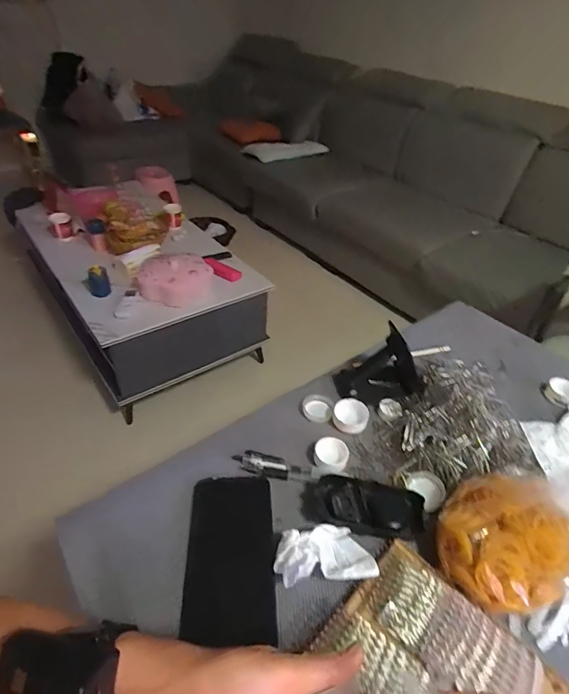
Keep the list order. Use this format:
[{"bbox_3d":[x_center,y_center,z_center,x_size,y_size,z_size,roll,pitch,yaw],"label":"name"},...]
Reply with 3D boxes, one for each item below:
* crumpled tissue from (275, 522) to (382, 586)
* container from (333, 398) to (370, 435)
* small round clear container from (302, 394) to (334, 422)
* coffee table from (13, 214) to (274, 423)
[{"bbox_3d":[0.037,0.192,0.392,0.089,0.029,0.048,-3,41,-8],"label":"crumpled tissue"},{"bbox_3d":[0.086,0.088,0.542,0.045,0.020,0.043,2,40,-2],"label":"container"},{"bbox_3d":[0.044,0.082,0.559,0.041,0.012,0.040,2,40,-2],"label":"small round clear container"},{"bbox_3d":[-0.546,-0.239,1.669,0.634,0.390,0.919,-22,47,-28],"label":"coffee table"}]

